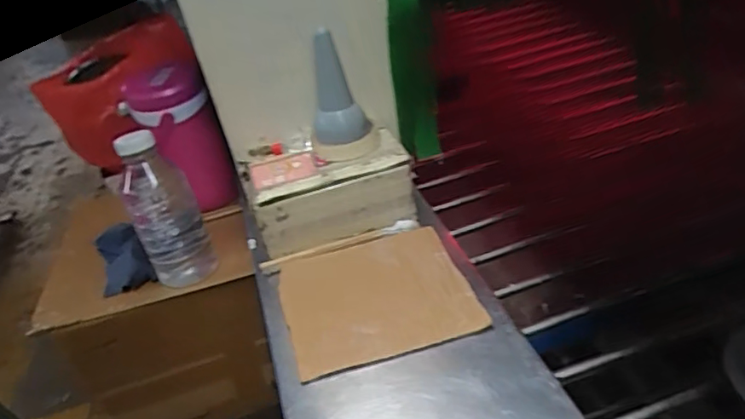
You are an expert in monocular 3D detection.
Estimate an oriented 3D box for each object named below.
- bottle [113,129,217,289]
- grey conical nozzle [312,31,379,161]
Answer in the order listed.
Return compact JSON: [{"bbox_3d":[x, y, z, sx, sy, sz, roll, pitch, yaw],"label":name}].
[{"bbox_3d":[-0.303,0.002,0.816,0.093,0.231,0.088,-26,37,-21],"label":"bottle"},{"bbox_3d":[-0.041,-0.139,0.669,0.077,0.148,0.079,-15,34,-5],"label":"grey conical nozzle"}]

